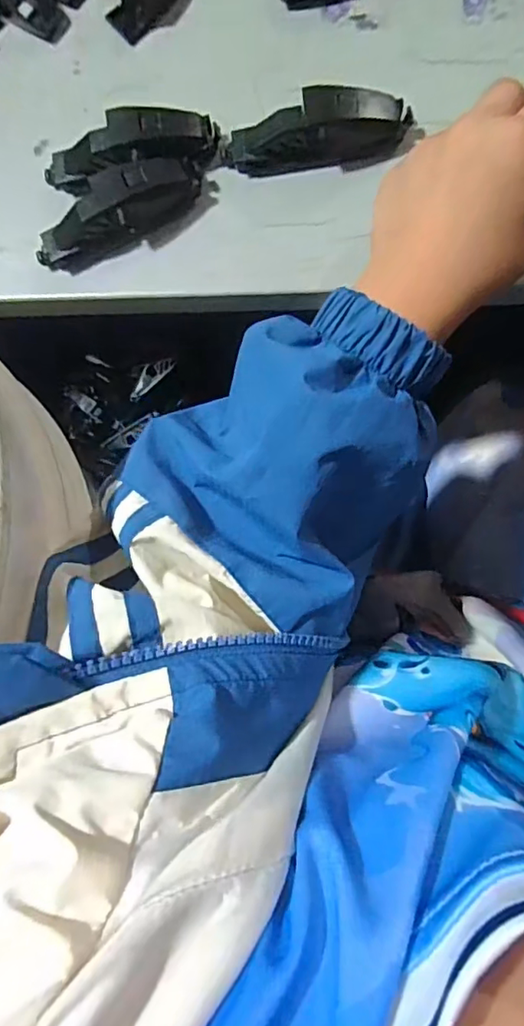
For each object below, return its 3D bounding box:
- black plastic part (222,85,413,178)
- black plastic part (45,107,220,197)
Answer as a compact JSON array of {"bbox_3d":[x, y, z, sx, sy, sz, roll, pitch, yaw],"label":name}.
[{"bbox_3d":[0.023,-0.165,0.237,0.078,0.021,0.021,-5,89,8],"label":"black plastic part"},{"bbox_3d":[-0.060,-0.160,0.245,0.079,0.025,0.025,-6,89,7],"label":"black plastic part"}]

